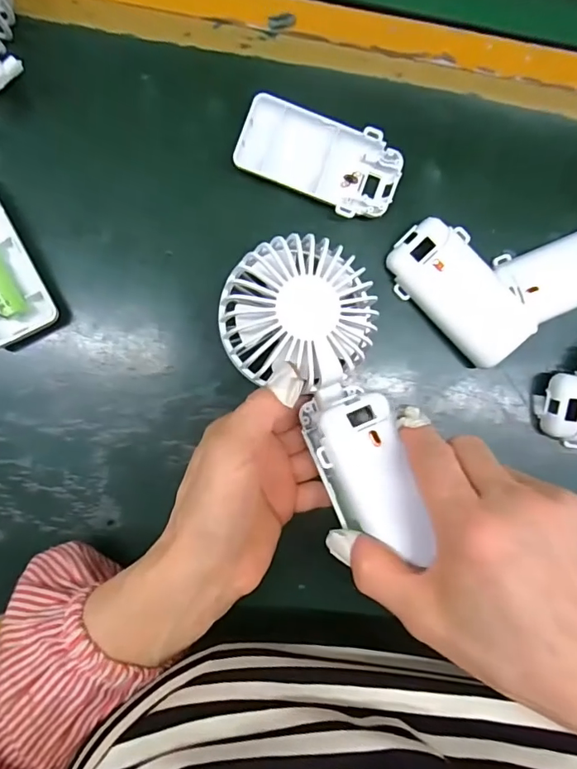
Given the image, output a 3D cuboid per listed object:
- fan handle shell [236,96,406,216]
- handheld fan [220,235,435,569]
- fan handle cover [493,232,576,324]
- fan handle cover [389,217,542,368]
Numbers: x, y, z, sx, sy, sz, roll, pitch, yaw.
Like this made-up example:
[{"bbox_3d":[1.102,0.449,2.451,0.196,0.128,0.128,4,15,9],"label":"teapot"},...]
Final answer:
[{"bbox_3d":[0.018,-0.133,0.288,0.094,0.015,0.048,17,91,-5],"label":"fan handle shell"},{"bbox_3d":[0.022,0.007,0.255,0.077,0.039,0.164,-21,80,-4],"label":"handheld fan"},{"bbox_3d":[0.173,-0.069,0.304,0.080,0.016,0.045,-19,94,-4],"label":"fan handle cover"},{"bbox_3d":[0.104,-0.056,0.296,0.048,0.019,0.094,-41,95,-2],"label":"fan handle cover"}]

